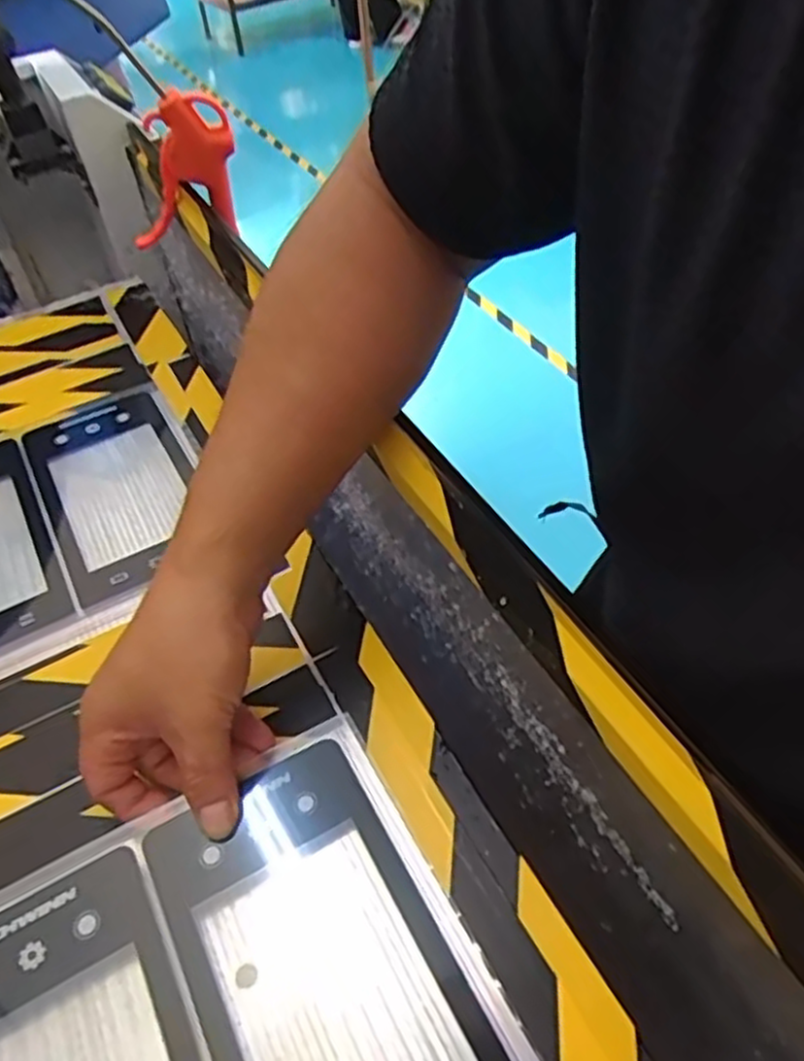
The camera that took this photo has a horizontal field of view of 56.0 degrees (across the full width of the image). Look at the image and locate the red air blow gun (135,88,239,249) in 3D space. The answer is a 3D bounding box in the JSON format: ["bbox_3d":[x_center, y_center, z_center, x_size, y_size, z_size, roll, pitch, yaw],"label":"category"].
[{"bbox_3d":[-0.185,-0.295,0.620,0.098,0.118,0.039,-13,48,-5],"label":"red air blow gun"}]

